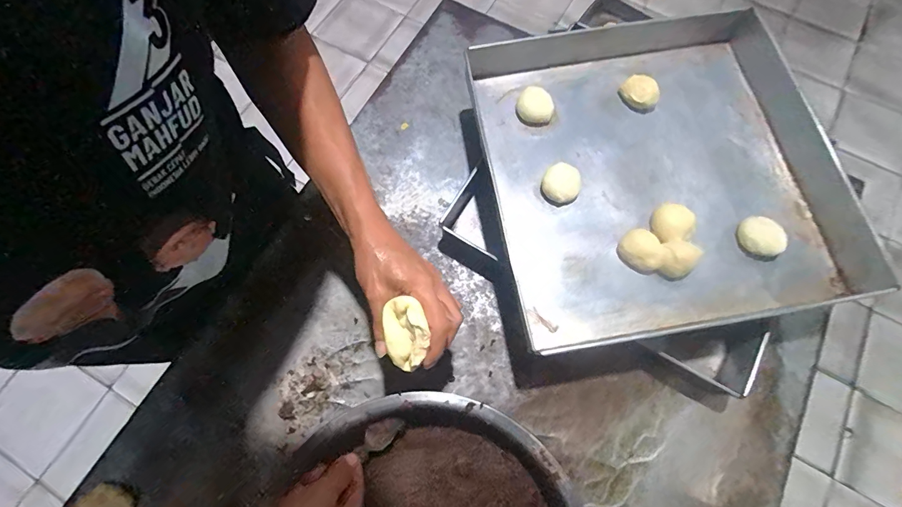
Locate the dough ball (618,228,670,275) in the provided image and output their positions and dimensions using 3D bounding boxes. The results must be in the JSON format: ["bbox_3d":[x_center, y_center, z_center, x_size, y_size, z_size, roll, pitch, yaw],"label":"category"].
[{"bbox_3d":[0.259,-0.004,0.516,0.044,0.030,0.060,-30,75,-10],"label":"dough ball"}]

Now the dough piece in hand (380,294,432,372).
[{"bbox_3d":[-0.044,0.081,0.381,0.043,0.033,0.066,-11,72,-2],"label":"dough piece in hand"}]

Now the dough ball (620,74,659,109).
[{"bbox_3d":[0.293,-0.251,0.594,0.056,0.033,0.041,32,74,9],"label":"dough ball"}]

